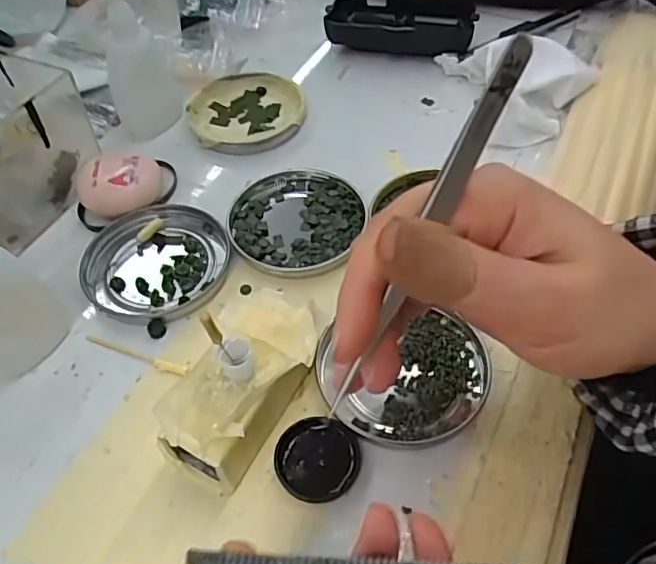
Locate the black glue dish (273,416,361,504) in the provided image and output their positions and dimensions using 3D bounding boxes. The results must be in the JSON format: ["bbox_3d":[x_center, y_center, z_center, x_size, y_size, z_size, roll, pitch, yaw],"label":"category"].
[{"bbox_3d":[-0.004,0.076,0.251,0.035,0.005,0.036,-1,52,1],"label":"black glue dish"}]

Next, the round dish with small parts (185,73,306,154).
[{"bbox_3d":[-0.057,-0.118,0.404,0.078,0.011,0.077,-1,52,1],"label":"round dish with small parts"}]

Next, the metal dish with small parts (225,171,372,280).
[{"bbox_3d":[-0.019,-0.036,0.337,0.078,0.008,0.078,-1,52,1],"label":"metal dish with small parts"}]

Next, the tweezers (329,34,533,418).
[{"bbox_3d":[0.030,-0.015,0.184,0.007,0.010,0.129,30,100,23],"label":"tweezers"}]

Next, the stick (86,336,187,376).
[{"bbox_3d":[-0.096,0.036,0.288,0.058,0.004,0.006,16,55,14],"label":"stick"}]

